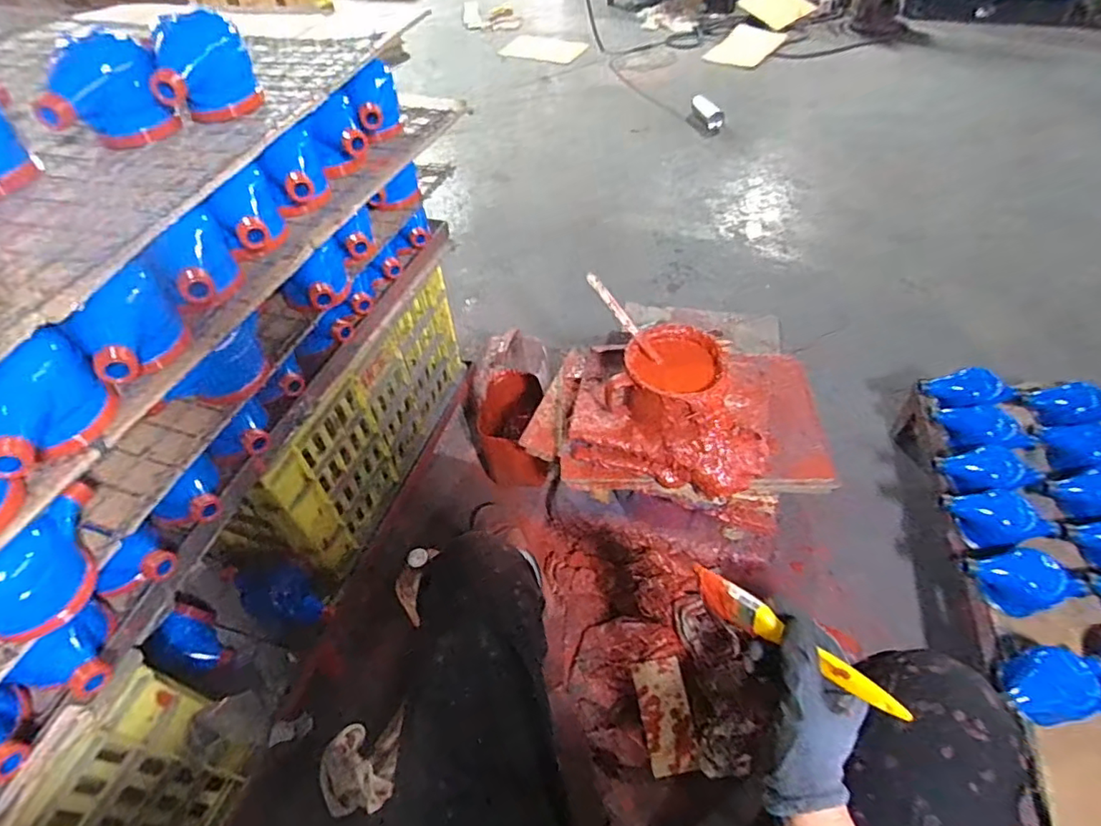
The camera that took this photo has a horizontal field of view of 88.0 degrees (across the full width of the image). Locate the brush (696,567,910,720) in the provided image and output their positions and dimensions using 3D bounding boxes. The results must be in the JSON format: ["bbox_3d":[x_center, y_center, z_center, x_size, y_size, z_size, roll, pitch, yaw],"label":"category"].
[{"bbox_3d":[0.192,0.183,0.458,0.177,0.026,0.021,28,57,37],"label":"brush"}]

